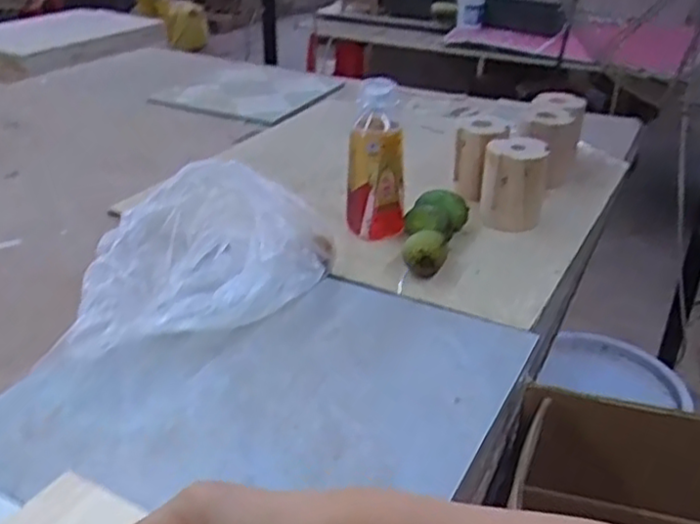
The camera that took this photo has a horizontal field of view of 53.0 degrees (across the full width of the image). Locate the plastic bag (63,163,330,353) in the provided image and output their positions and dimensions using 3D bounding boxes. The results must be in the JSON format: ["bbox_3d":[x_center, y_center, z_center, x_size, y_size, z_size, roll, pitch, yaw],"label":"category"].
[{"bbox_3d":[-0.156,-0.008,0.740,0.295,0.122,0.163,-16,33,-29],"label":"plastic bag"}]

